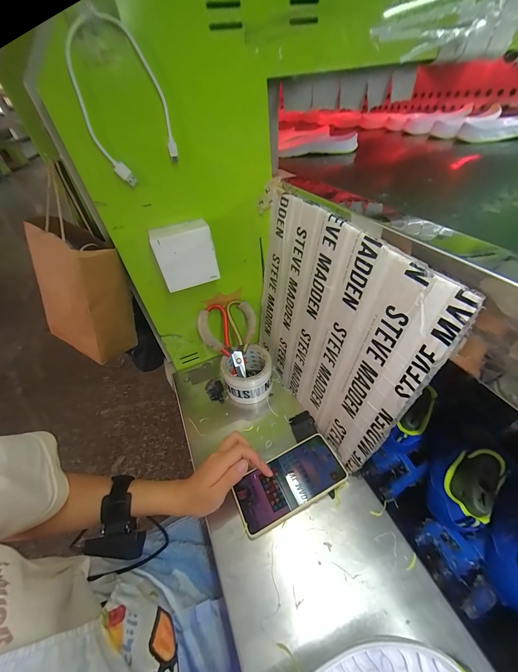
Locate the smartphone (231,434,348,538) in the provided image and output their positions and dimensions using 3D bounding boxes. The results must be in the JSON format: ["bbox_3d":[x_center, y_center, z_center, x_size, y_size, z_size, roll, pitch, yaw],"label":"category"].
[{"bbox_3d":[0.047,0.224,0.395,0.165,0.011,0.077,-25,48,-14],"label":"smartphone"}]

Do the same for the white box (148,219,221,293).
[{"bbox_3d":[-0.113,-0.124,0.399,0.085,0.084,0.044,-17,46,-16],"label":"white box"}]

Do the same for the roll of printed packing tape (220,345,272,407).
[{"bbox_3d":[-0.023,0.077,0.513,0.091,0.073,0.088,-1,44,1],"label":"roll of printed packing tape"}]

